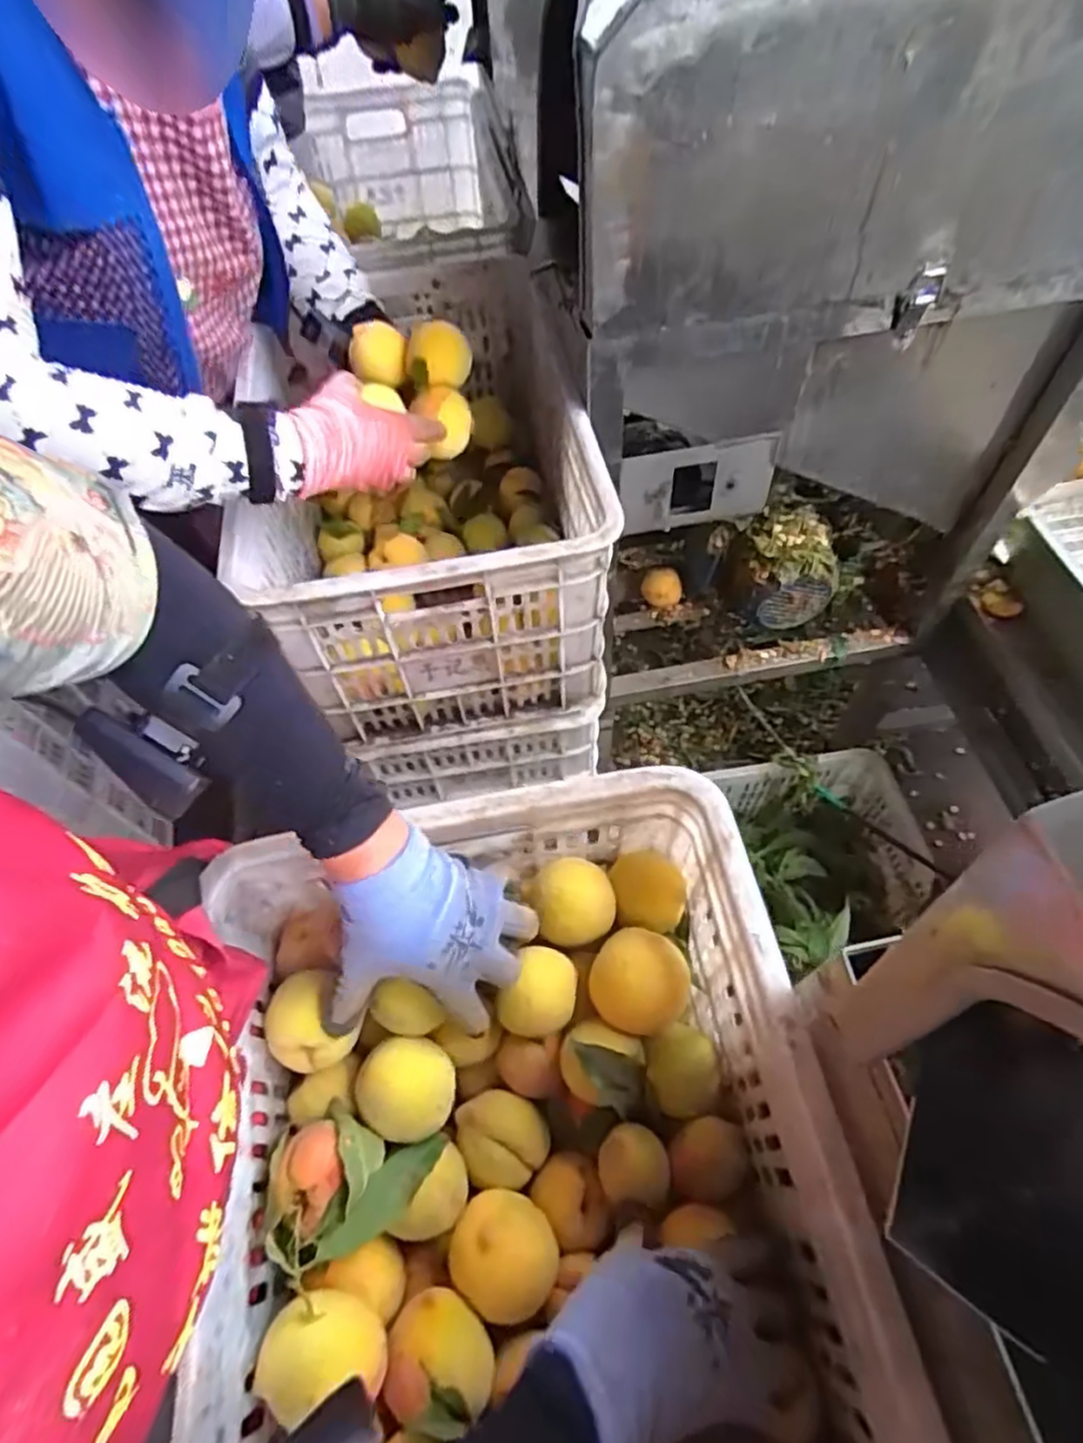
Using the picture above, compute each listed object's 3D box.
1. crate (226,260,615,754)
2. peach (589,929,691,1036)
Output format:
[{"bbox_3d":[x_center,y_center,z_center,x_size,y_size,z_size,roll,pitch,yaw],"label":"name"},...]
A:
[{"bbox_3d":[-0.132,-0.276,0.850,0.339,0.291,0.530,-13,58,-3],"label":"crate"},{"bbox_3d":[0.070,0.187,0.502,0.064,0.062,0.066,-2,58,4],"label":"peach"}]

